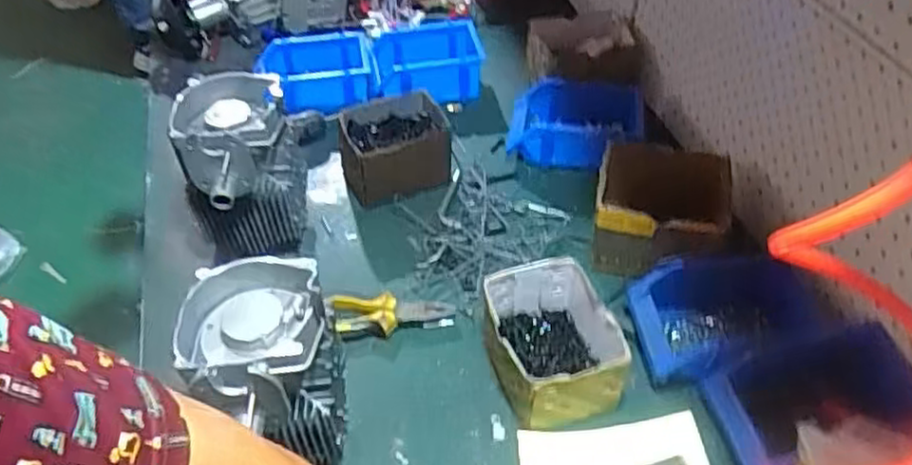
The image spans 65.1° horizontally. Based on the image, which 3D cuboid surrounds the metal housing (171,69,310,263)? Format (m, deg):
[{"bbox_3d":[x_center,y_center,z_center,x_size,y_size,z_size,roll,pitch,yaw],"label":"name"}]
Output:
[{"bbox_3d":[-0.244,-0.061,0.834,0.134,0.188,0.176,-15,49,-14],"label":"metal housing"}]

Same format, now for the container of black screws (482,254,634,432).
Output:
[{"bbox_3d":[0.101,0.119,0.759,0.124,0.095,0.155,-7,48,-7],"label":"container of black screws"}]

